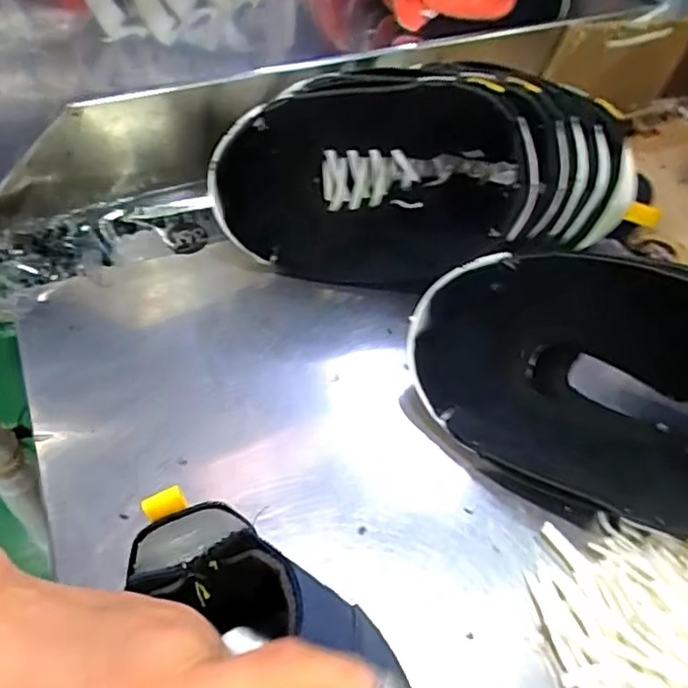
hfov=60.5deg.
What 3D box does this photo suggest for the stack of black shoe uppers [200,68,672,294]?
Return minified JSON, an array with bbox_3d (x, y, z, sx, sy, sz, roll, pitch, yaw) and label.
[{"bbox_3d":[0.081,-0.130,0.454,0.353,0.136,0.130,-5,51,-9],"label":"stack of black shoe uppers"}]

